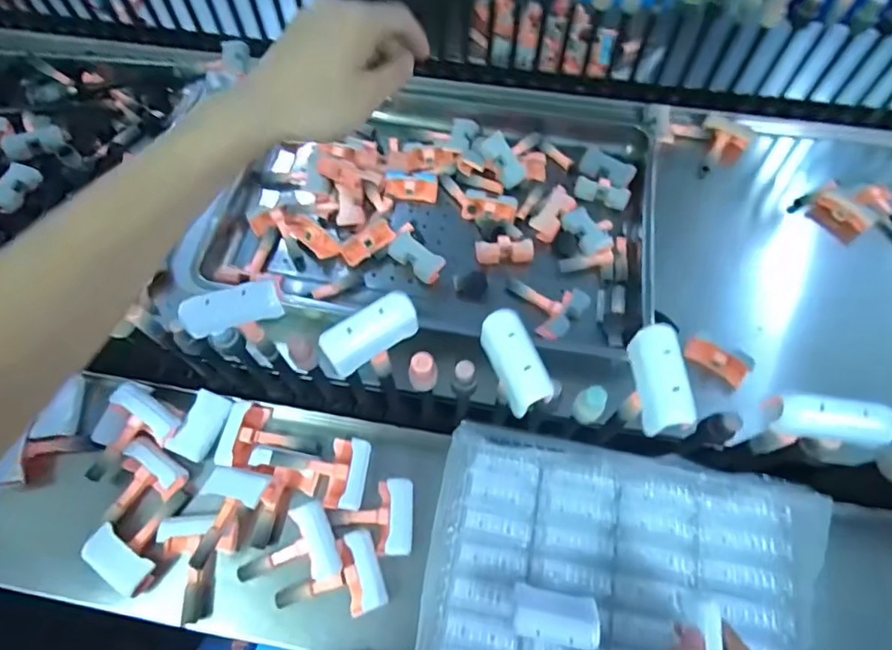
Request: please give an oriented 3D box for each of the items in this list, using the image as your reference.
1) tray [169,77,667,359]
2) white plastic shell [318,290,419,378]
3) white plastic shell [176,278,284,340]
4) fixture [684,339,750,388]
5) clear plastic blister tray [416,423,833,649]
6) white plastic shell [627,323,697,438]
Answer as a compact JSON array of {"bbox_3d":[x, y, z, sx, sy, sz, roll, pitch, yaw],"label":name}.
[{"bbox_3d":[-0.013,-0.198,0.773,0.613,0.055,0.469,10,66,3],"label":"tray"},{"bbox_3d":[-0.060,0.006,0.419,0.077,0.038,0.026,-31,70,-14],"label":"white plastic shell"},{"bbox_3d":[-0.170,-0.013,0.423,0.075,0.025,0.023,-14,67,-7],"label":"white plastic shell"},{"bbox_3d":[0.335,0.044,0.656,0.084,0.017,0.029,30,68,-4],"label":"fixture"},{"bbox_3d":[0.158,0.257,0.495,0.348,0.049,0.273,10,66,3],"label":"clear plastic blister tray"},{"bbox_3d":[0.160,0.040,0.399,0.027,0.037,0.075,-5,66,-3],"label":"white plastic shell"}]

